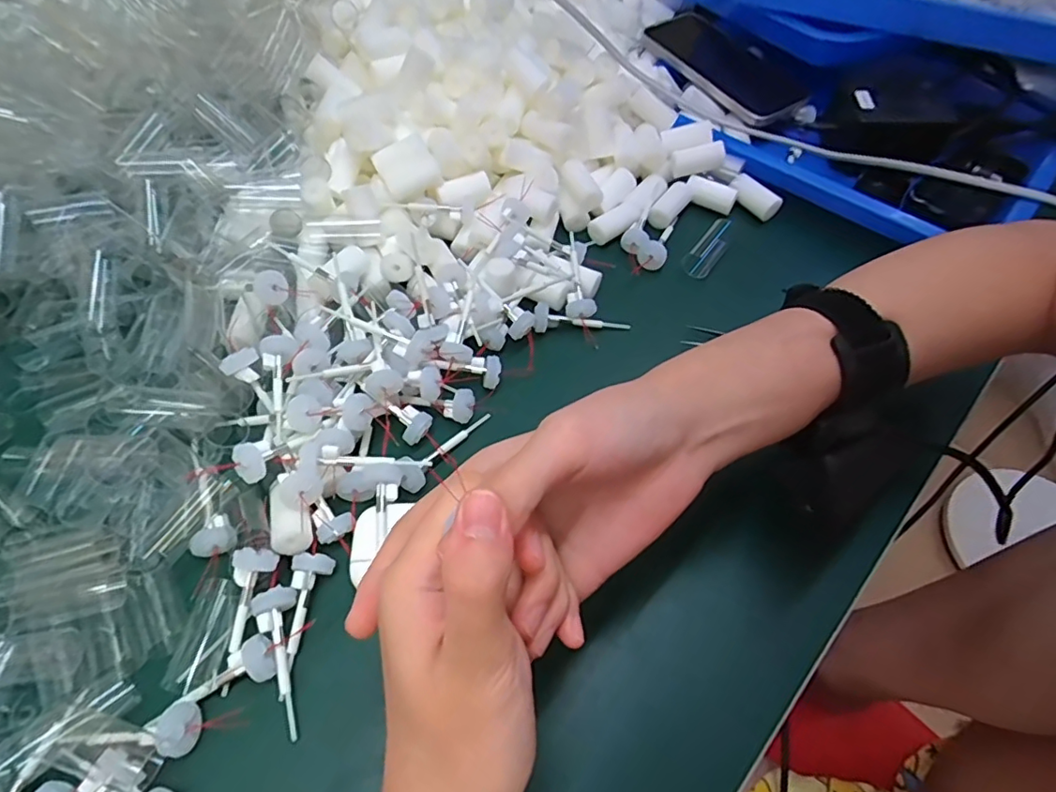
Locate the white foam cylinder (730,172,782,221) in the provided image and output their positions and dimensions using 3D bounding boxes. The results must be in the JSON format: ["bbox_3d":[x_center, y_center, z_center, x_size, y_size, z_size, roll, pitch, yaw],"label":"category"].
[{"bbox_3d":[0.182,-0.162,0.446,0.021,0.015,0.044,-36,77,-21],"label":"white foam cylinder"}]

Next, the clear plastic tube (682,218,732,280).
[{"bbox_3d":[0.138,-0.114,0.422,0.020,0.017,0.054,29,62,17],"label":"clear plastic tube"}]

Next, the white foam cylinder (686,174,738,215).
[{"bbox_3d":[0.147,-0.162,0.444,0.041,0.017,0.013,24,60,-2],"label":"white foam cylinder"}]

